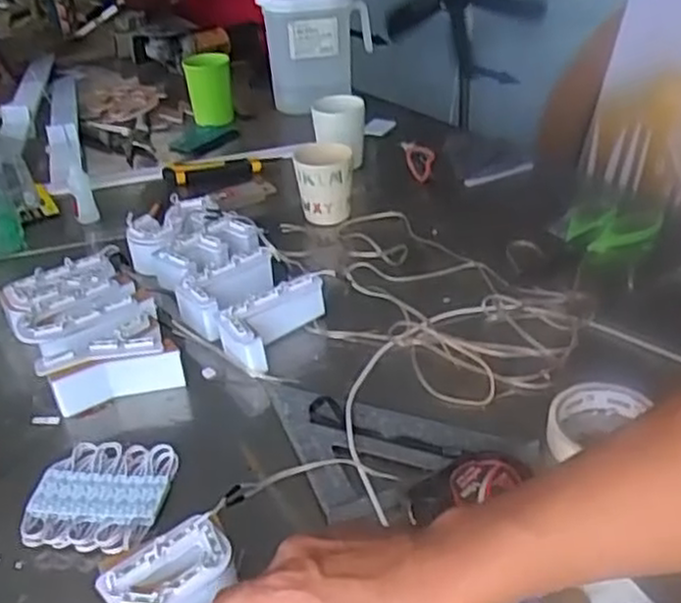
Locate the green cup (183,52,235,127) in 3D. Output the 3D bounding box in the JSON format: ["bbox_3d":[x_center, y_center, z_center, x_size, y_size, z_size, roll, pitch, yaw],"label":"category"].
[{"bbox_3d":[-0.217,-0.354,1.279,0.075,0.097,0.063,-8,34,-10],"label":"green cup"}]

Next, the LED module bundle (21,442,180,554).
[{"bbox_3d":[-0.184,0.151,0.598,0.100,0.019,0.101,1,34,9],"label":"LED module bundle"}]

